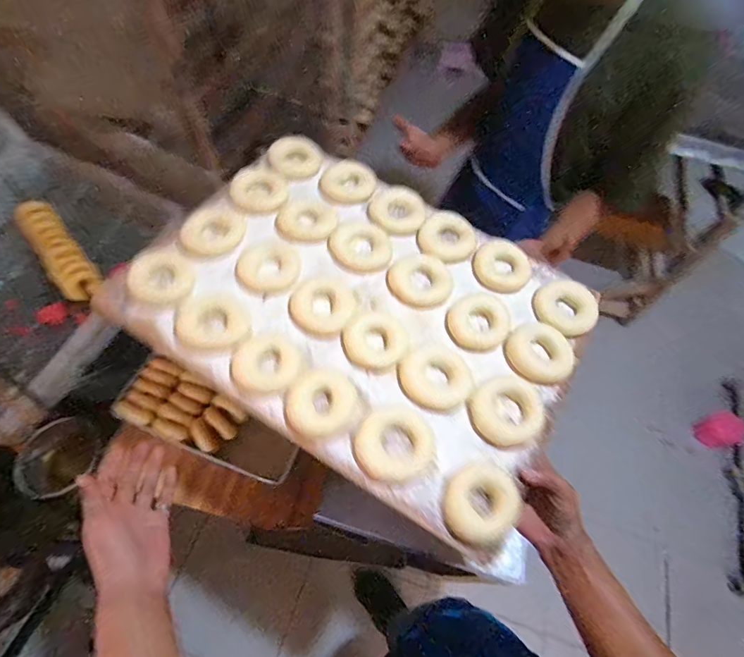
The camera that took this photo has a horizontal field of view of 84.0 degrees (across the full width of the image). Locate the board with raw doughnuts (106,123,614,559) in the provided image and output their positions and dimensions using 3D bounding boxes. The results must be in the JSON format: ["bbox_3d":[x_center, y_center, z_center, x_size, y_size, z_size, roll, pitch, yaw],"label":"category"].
[{"bbox_3d":[-0.007,-0.041,0.568,0.566,0.045,0.404,29,62,12],"label":"board with raw doughnuts"}]

